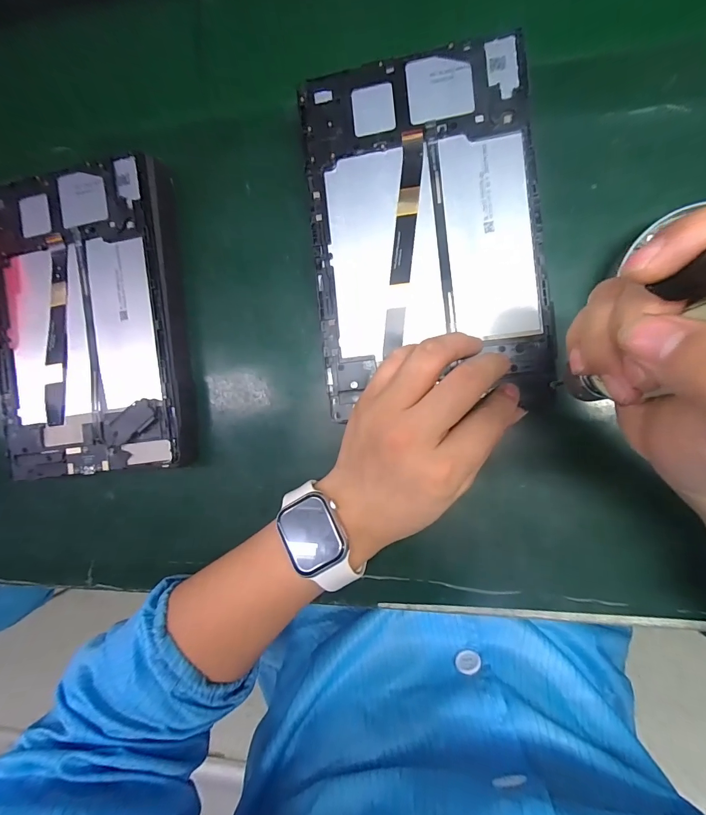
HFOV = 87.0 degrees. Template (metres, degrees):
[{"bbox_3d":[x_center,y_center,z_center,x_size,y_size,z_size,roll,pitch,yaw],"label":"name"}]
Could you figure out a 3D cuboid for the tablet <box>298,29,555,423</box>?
[{"bbox_3d":[0.047,-0.117,0.250,0.147,0.011,0.227,-5,89,9],"label":"tablet"}]

